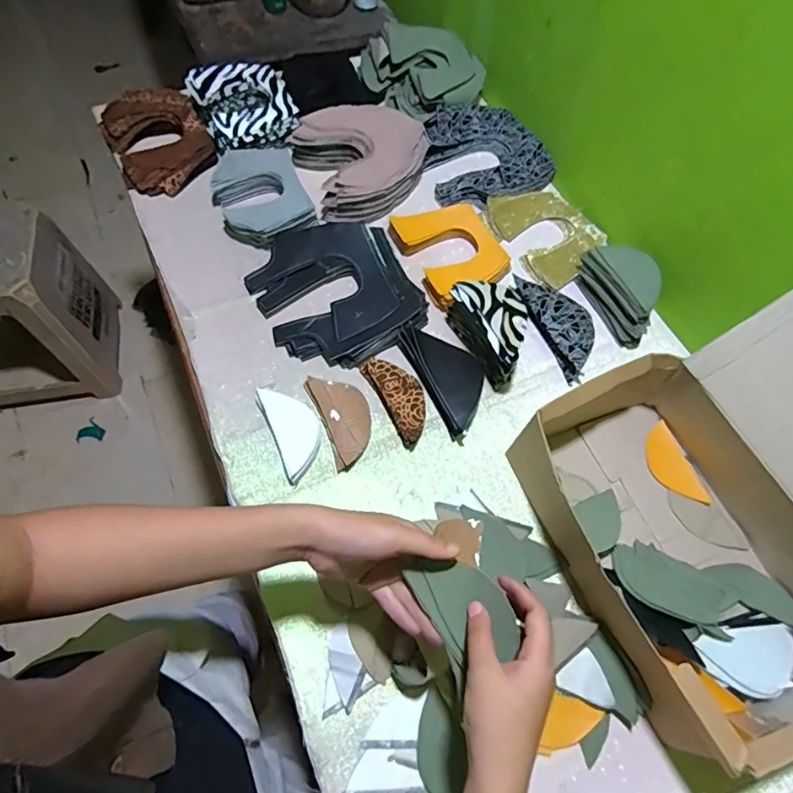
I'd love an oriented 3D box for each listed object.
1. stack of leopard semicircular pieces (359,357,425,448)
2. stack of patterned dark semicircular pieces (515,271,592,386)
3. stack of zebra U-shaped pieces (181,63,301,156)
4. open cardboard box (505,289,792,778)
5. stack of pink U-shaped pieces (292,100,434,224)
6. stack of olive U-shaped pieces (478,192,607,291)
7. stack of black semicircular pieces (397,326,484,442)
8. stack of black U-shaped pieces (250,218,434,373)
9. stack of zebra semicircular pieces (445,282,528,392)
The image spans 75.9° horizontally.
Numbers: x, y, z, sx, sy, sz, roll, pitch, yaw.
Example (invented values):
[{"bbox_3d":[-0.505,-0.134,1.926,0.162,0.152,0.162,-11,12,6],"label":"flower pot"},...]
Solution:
[{"bbox_3d":[0.005,-0.001,0.608,0.050,0.021,0.116,-24,69,-17],"label":"stack of leopard semicircular pieces"},{"bbox_3d":[0.218,-0.099,0.670,0.073,0.021,0.156,-23,68,-16],"label":"stack of patterned dark semicircular pieces"},{"bbox_3d":[-0.230,-0.440,0.774,0.145,0.039,0.156,-17,67,-14],"label":"stack of zebra U-shaped pieces"},{"bbox_3d":[0.339,0.089,0.453,0.324,0.240,0.331,-19,65,-13],"label":"open cardboard box"},{"bbox_3d":[-0.047,-0.354,0.755,0.182,0.055,0.180,-21,68,-15],"label":"stack of pink U-shaped pieces"},{"bbox_3d":[0.219,-0.241,0.742,0.136,0.029,0.164,-32,71,-19],"label":"stack of olive U-shaped pieces"},{"bbox_3d":[0.063,-0.026,0.619,0.069,0.025,0.145,-22,68,-16],"label":"stack of black semicircular pieces"},{"bbox_3d":[-0.080,-0.140,0.658,0.188,0.027,0.207,-24,69,-17],"label":"stack of black U-shaped pieces"},{"bbox_3d":[0.119,-0.083,0.618,0.066,0.064,0.122,-21,65,-14],"label":"stack of zebra semicircular pieces"}]

